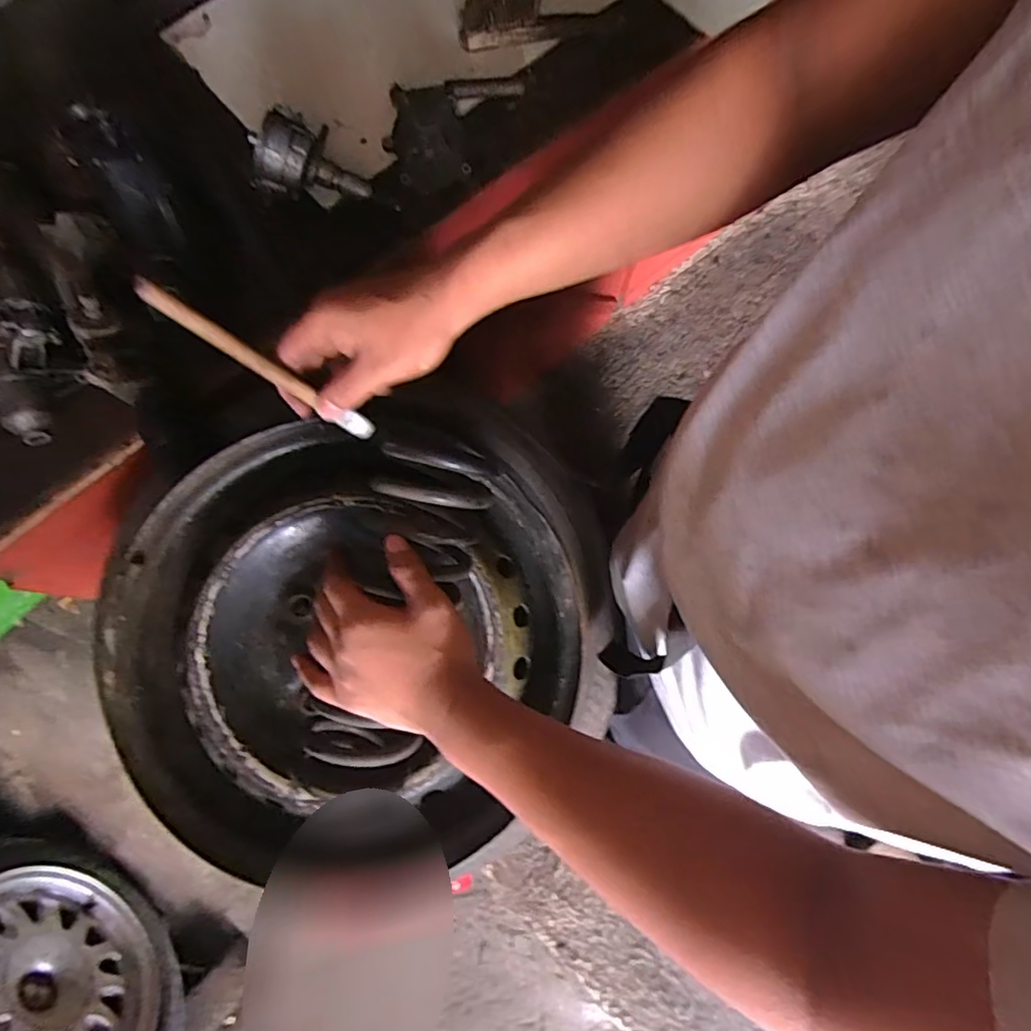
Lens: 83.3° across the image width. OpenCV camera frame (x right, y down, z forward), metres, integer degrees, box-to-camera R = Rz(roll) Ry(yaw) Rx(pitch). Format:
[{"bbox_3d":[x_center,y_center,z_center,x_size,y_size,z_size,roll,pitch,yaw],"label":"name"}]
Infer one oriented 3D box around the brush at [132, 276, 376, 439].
[{"bbox_3d":[-0.150,-0.090,0.360,0.011,0.164,0.012,8,74,37],"label":"brush"}]

